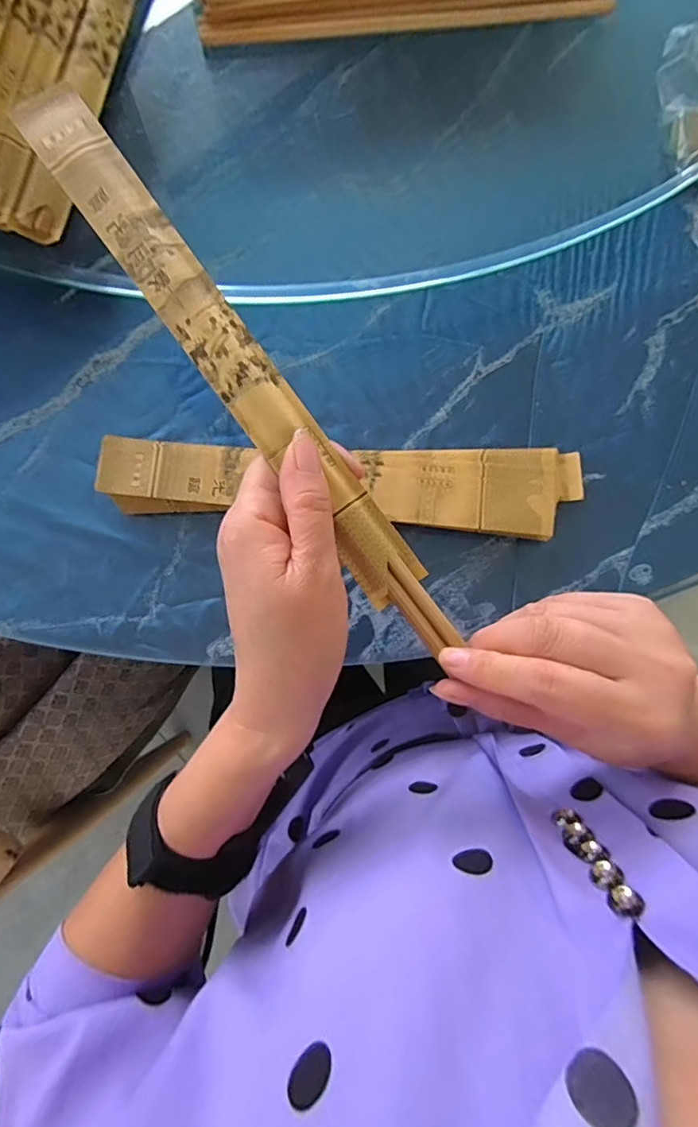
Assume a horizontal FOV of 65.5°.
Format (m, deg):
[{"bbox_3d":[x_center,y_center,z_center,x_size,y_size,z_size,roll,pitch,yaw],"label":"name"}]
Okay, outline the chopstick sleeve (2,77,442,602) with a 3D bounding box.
[{"bbox_3d":[-0.054,-0.095,0.234,0.028,0.006,0.261,-37,90,-8],"label":"chopstick sleeve"}]

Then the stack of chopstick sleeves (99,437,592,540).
[{"bbox_3d":[0.000,-0.044,0.322,0.281,0.021,0.053,0,82,-3],"label":"stack of chopstick sleeves"}]

